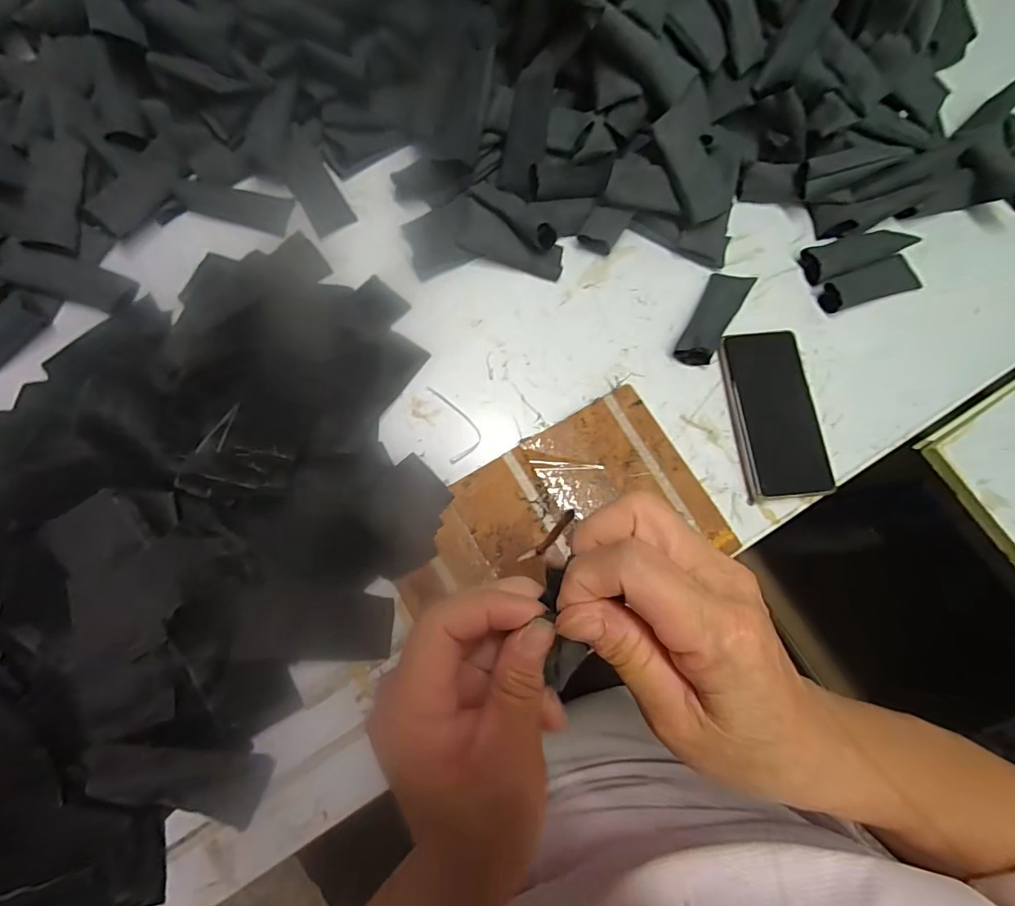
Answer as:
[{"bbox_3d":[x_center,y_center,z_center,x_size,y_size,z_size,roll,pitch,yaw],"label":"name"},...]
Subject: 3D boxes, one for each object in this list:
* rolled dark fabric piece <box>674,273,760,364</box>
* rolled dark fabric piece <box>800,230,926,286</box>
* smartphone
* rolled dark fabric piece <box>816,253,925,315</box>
[{"bbox_3d":[0.202,-0.133,0.466,0.036,0.022,0.108,29,77,6],"label":"rolled dark fabric piece"},{"bbox_3d":[0.354,-0.202,0.481,0.103,0.021,0.040,-18,77,-6],"label":"rolled dark fabric piece"},{"bbox_3d":[0.252,-0.041,0.445,0.080,0.014,0.161,-5,76,-3],"label":"smartphone"},{"bbox_3d":[0.363,-0.170,0.472,0.102,0.020,0.033,-19,77,-6],"label":"rolled dark fabric piece"}]

